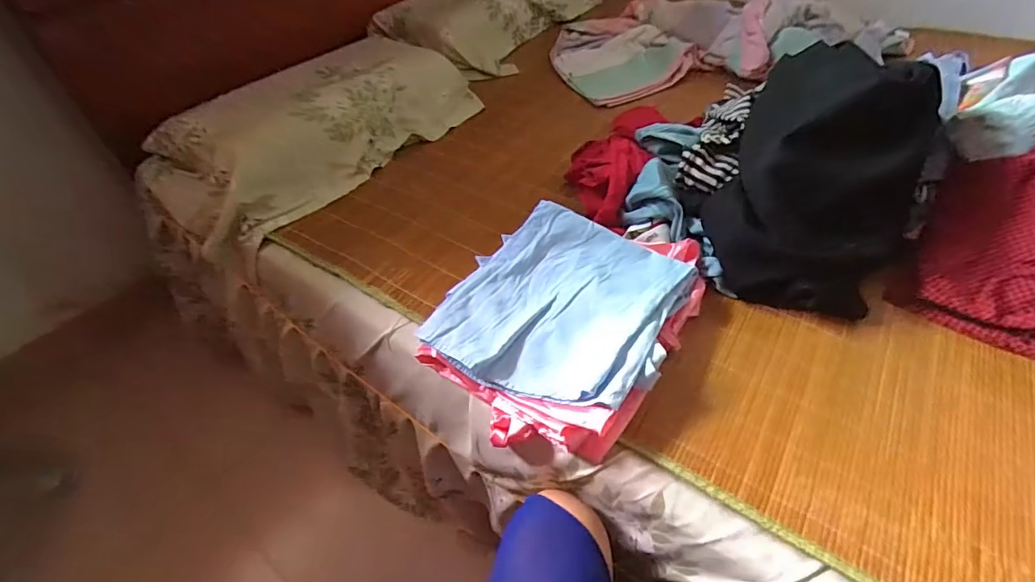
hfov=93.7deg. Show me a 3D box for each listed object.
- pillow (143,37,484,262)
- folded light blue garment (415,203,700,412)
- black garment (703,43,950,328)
[{"bbox_3d":[-0.387,-0.343,0.943,0.365,0.111,0.603,31,57,29],"label":"pillow"},{"bbox_3d":[0.058,0.011,0.580,0.241,0.036,0.271,23,53,24],"label":"folded light blue garment"},{"bbox_3d":[0.388,-0.148,0.613,0.228,0.195,0.316,23,53,24],"label":"black garment"}]

